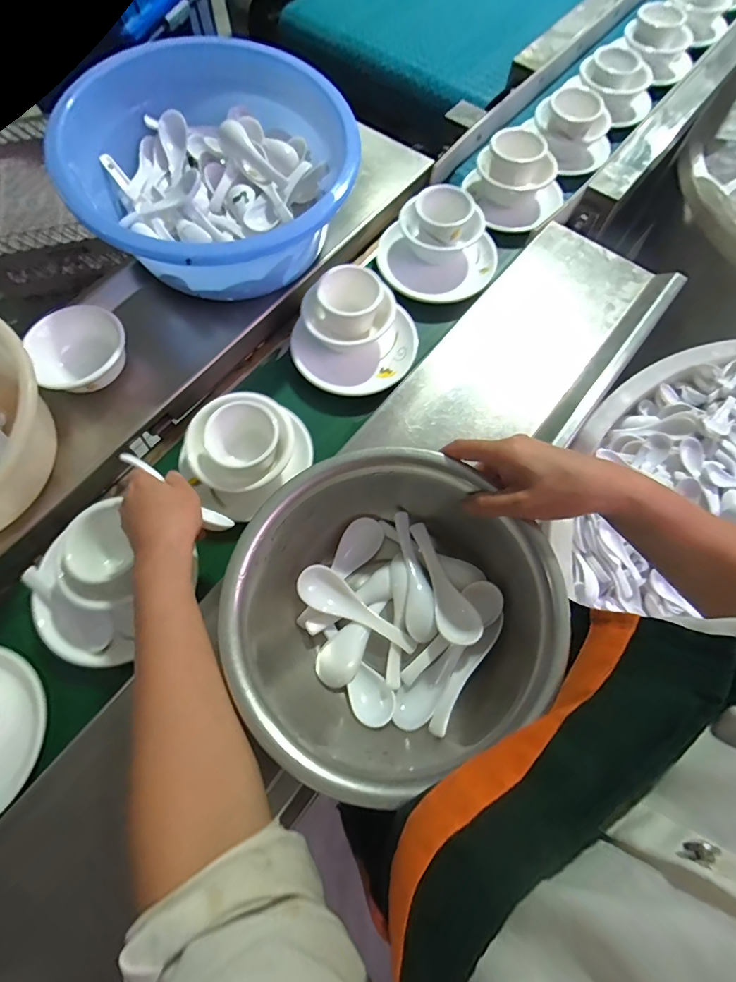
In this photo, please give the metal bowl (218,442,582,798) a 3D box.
[{"bbox_3d":[0.015,0.091,0.353,0.241,0.102,0.234,0,69,0],"label":"metal bowl"}]

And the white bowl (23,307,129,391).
[{"bbox_3d":[-0.323,-0.154,0.478,0.090,0.043,0.108,41,74,14],"label":"white bowl"}]

